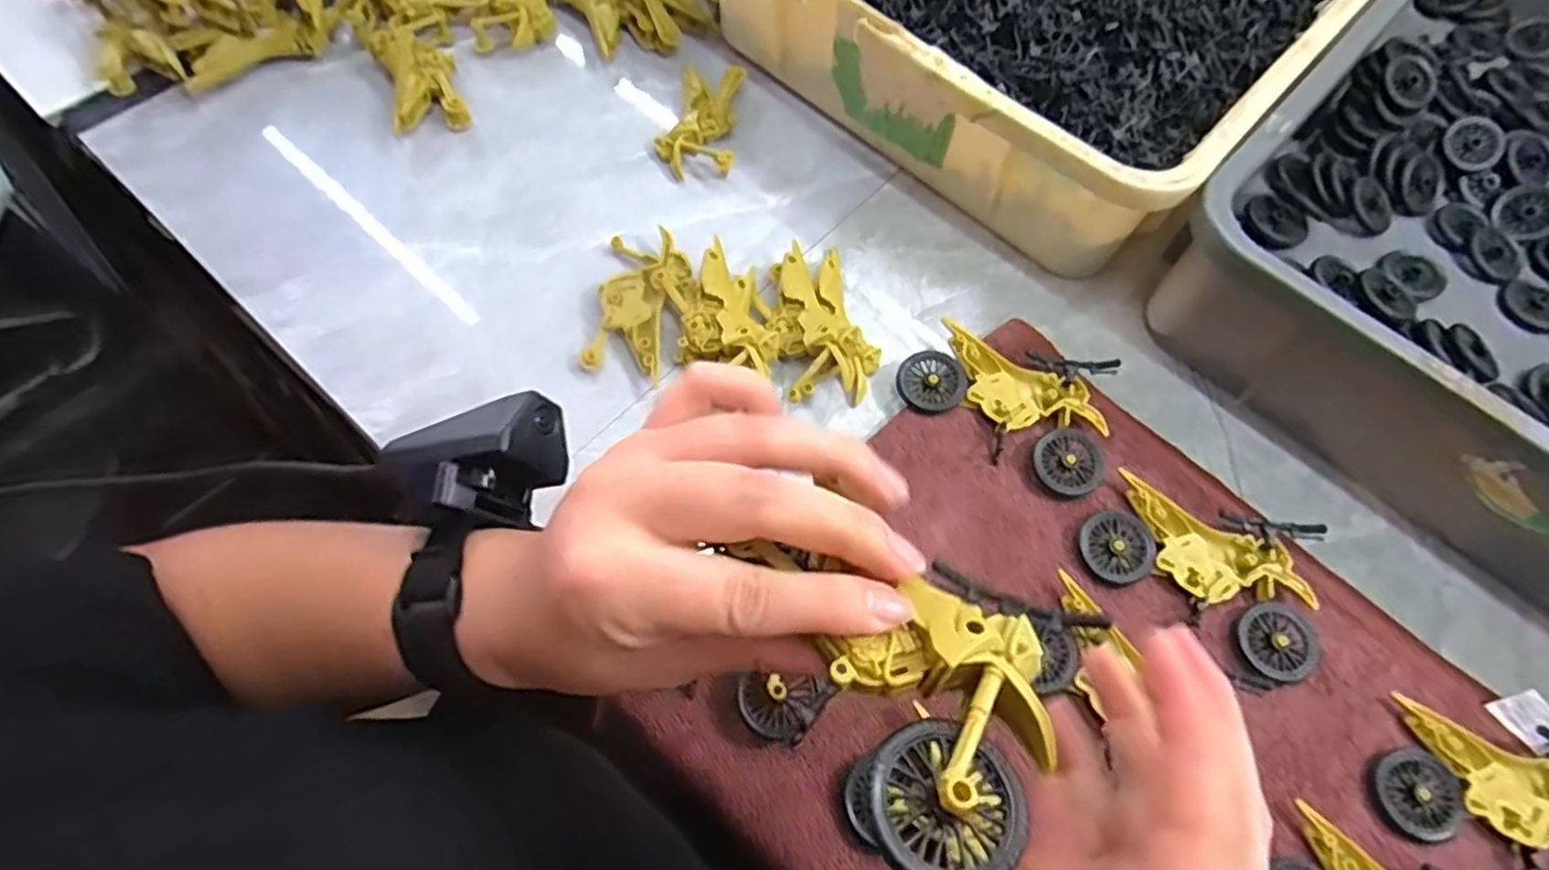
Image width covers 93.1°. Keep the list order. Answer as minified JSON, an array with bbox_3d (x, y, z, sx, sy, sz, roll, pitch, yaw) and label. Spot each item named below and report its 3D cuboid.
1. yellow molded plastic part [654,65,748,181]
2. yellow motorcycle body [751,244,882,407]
[{"bbox_3d":[-0.050,-0.215,0.497,0.050,0.016,0.089,5,65,0],"label":"yellow molded plastic part"},{"bbox_3d":[0.024,-0.068,0.425,0.058,0.030,0.099,-16,67,-10],"label":"yellow motorcycle body"}]

